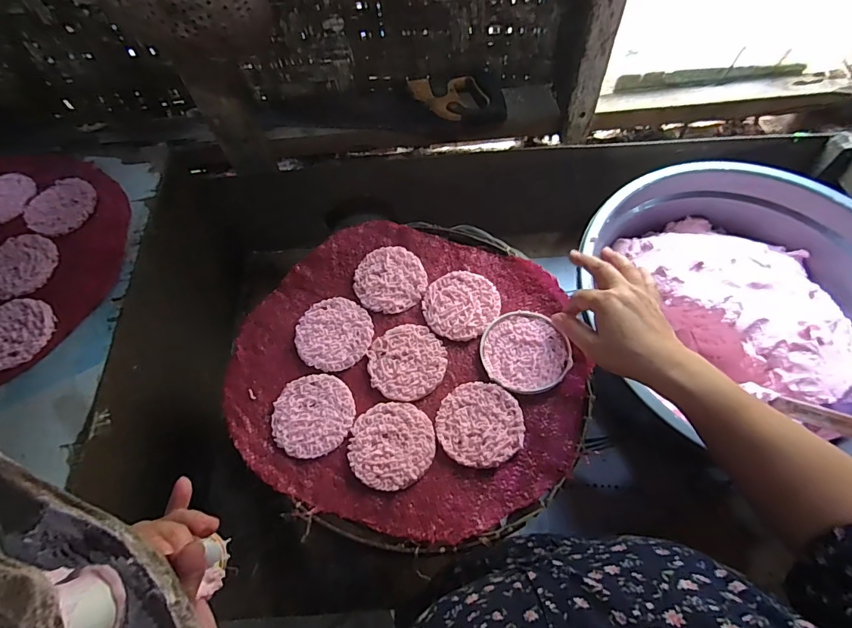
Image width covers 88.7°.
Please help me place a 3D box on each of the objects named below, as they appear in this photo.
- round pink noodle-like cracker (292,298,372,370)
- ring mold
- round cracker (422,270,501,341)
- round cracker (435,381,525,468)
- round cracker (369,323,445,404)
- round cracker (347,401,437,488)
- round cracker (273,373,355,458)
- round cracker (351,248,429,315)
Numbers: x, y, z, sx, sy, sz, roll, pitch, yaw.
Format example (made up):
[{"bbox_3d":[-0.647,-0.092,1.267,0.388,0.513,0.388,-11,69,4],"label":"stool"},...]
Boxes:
[{"bbox_3d":[-0.097,0.021,0.463,0.078,0.007,0.078,-1,62,2],"label":"round pink noodle-like cracker"},{"bbox_3d":[0.098,0.037,0.441,0.084,0.016,0.089,-18,64,-11],"label":"ring mold"},{"bbox_3d":[0.039,-0.011,0.470,0.080,0.006,0.077,-1,62,2],"label":"round cracker"},{"bbox_3d":[0.051,0.104,0.413,0.080,0.009,0.077,-1,62,2],"label":"round cracker"},{"bbox_3d":[-0.019,0.048,0.447,0.078,0.004,0.077,-1,62,2],"label":"round cracker"},{"bbox_3d":[-0.032,0.121,0.409,0.078,0.004,0.078,-1,62,2],"label":"round cracker"},{"bbox_3d":[-0.109,0.097,0.423,0.075,0.004,0.077,-1,62,2],"label":"round cracker"},{"bbox_3d":[-0.041,-0.039,0.489,0.078,0.012,0.077,-1,62,2],"label":"round cracker"}]

